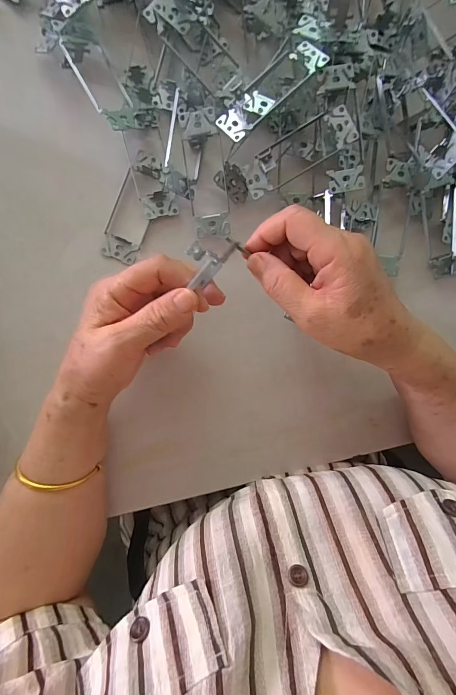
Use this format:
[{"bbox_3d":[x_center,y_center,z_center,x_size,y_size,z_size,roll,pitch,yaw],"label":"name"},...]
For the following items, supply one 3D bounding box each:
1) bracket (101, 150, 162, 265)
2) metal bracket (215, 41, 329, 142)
[{"bbox_3d":[-0.090,-0.134,0.320,0.036,0.009,0.104,20,93,-6],"label":"bracket"},{"bbox_3d":[0.037,-0.229,0.297,0.104,0.018,0.035,-41,97,-1],"label":"metal bracket"}]

